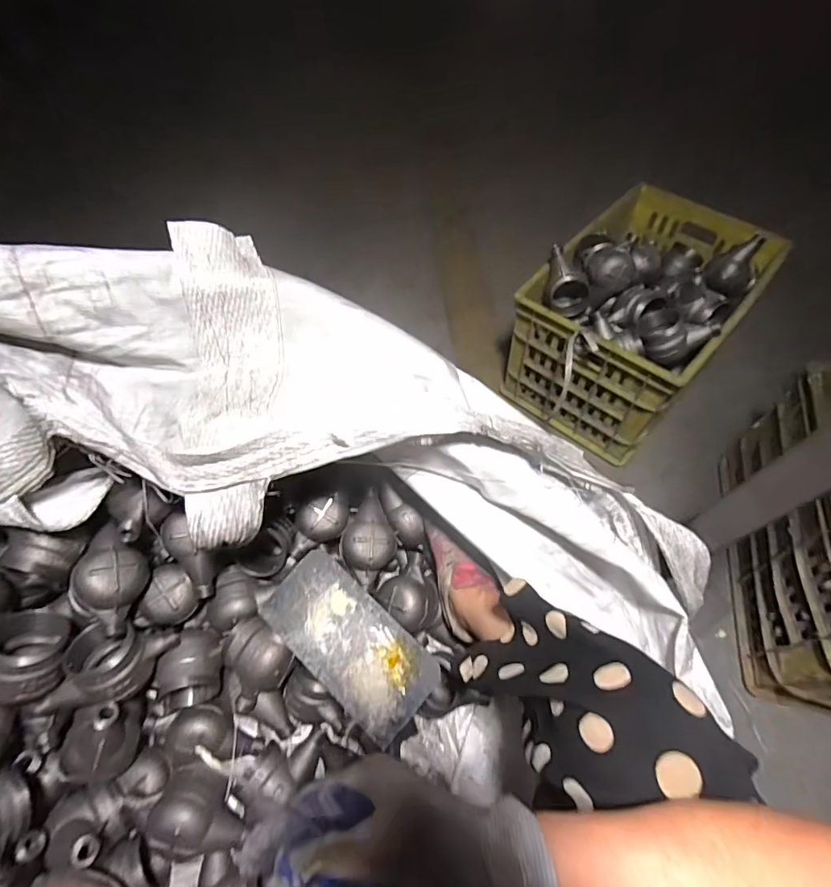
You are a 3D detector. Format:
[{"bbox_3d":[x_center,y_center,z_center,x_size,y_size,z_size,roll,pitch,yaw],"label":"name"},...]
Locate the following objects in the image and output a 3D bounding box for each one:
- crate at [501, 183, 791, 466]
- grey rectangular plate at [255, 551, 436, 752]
[{"bbox_3d":[0.491,-0.282,1.054,0.341,0.347,0.518,38,67,21],"label":"crate"},{"bbox_3d":[-0.088,0.258,0.609,0.238,0.009,0.119,40,82,16],"label":"grey rectangular plate"}]

